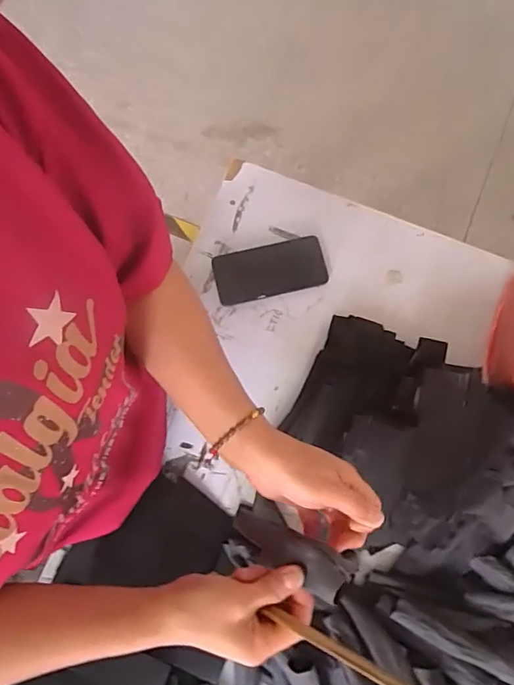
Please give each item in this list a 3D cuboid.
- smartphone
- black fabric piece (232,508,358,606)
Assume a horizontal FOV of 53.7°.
[{"bbox_3d":[0.018,-0.110,0.769,0.163,0.009,0.082,-12,80,-1],"label":"smartphone"},{"bbox_3d":[0.023,0.193,0.475,0.022,0.147,0.038,26,78,-38],"label":"black fabric piece"}]

